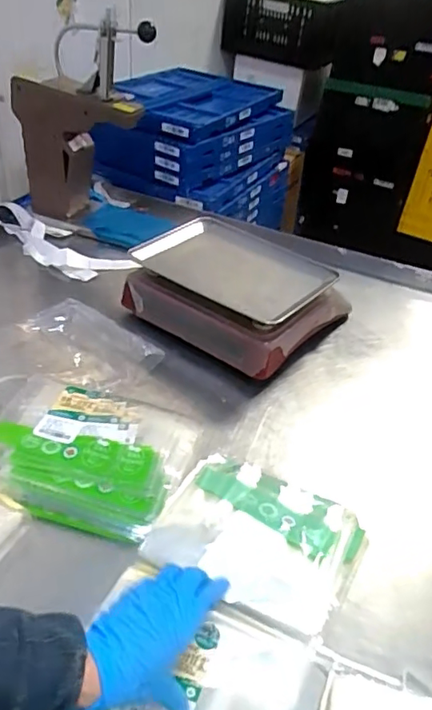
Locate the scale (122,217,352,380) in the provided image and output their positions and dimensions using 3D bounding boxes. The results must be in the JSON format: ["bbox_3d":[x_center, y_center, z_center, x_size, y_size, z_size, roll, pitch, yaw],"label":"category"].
[{"bbox_3d":[0.038,-0.121,1.045,0.345,0.122,0.297,29,44,27],"label":"scale"}]

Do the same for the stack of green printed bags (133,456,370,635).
[{"bbox_3d":[0.054,0.212,0.662,0.224,0.027,0.195,22,41,20],"label":"stack of green printed bags"}]

